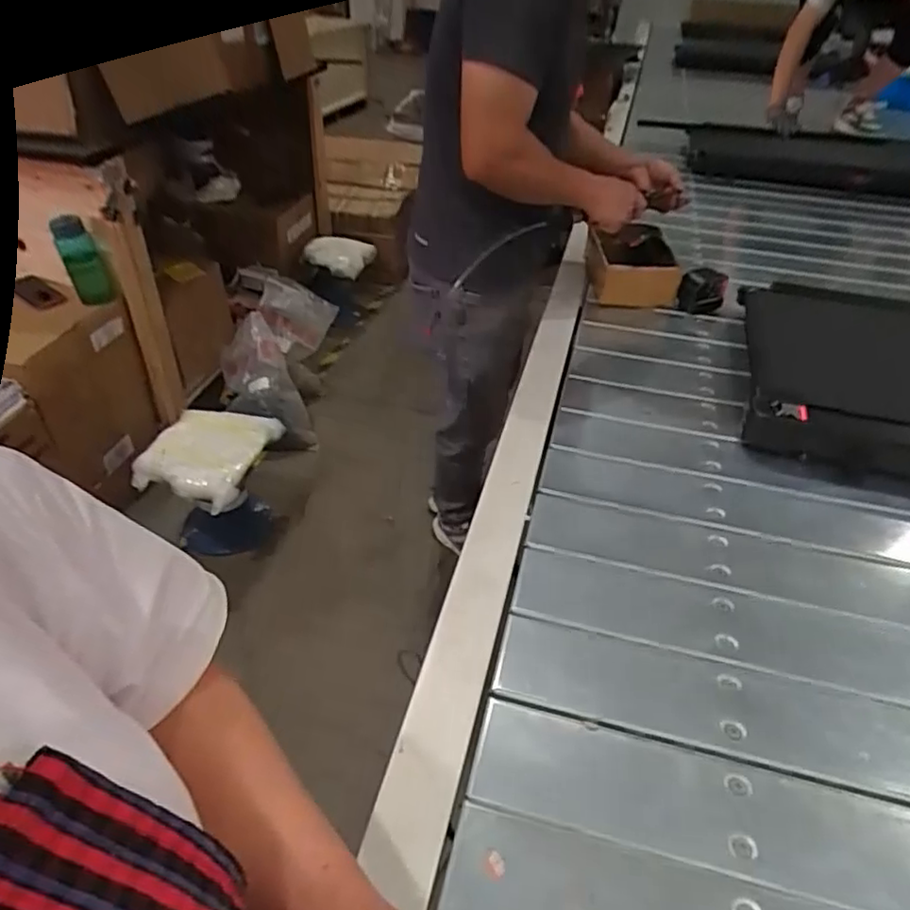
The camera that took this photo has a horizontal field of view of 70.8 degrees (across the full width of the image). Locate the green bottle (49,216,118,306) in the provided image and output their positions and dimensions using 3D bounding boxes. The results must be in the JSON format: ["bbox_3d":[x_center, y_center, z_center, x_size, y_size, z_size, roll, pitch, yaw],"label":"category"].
[{"bbox_3d":[-0.891,-0.462,1.541,0.091,0.199,0.063,-21,48,-24],"label":"green bottle"}]

